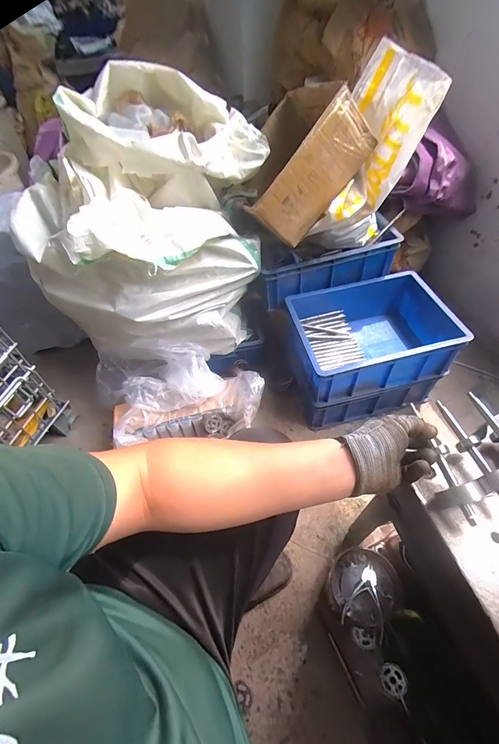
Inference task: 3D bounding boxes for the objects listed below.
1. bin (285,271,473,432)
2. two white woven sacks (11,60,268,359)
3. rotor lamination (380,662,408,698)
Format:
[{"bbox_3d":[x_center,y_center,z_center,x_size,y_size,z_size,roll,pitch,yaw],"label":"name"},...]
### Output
[{"bbox_3d":[0.346,-0.093,0.937,0.426,0.185,0.287,-13,54,-6],"label":"bin"},{"bbox_3d":[-0.242,-0.350,0.872,0.535,0.532,0.454,2,54,6],"label":"two white woven sacks"},{"bbox_3d":[0.284,0.607,0.656,0.049,0.004,0.049,-2,53,3],"label":"rotor lamination"}]

